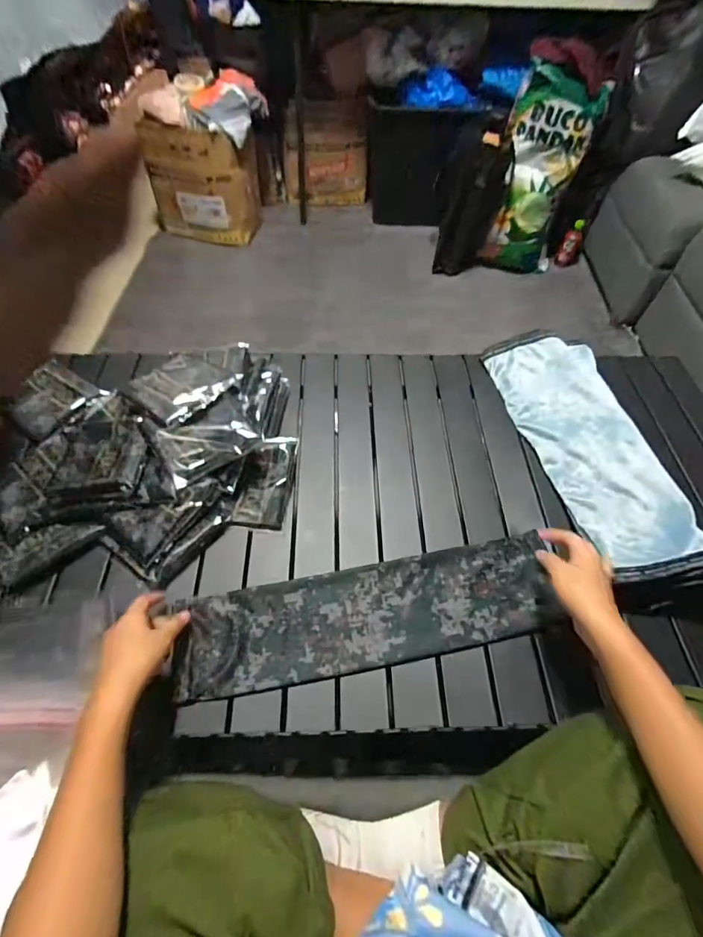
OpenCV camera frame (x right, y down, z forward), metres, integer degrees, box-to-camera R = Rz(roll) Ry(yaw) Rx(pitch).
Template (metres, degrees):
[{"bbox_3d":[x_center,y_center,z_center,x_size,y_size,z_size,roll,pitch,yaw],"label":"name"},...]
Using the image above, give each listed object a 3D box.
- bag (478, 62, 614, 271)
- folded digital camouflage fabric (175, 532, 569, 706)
[{"bbox_3d":[0.671,-1.032,1.573,0.283,0.564,0.188,11,55,6],"label":"bag"},{"bbox_3d":[0.026,0.174,0.527,0.442,0.017,0.119,-10,55,-8],"label":"folded digital camouflage fabric"}]

